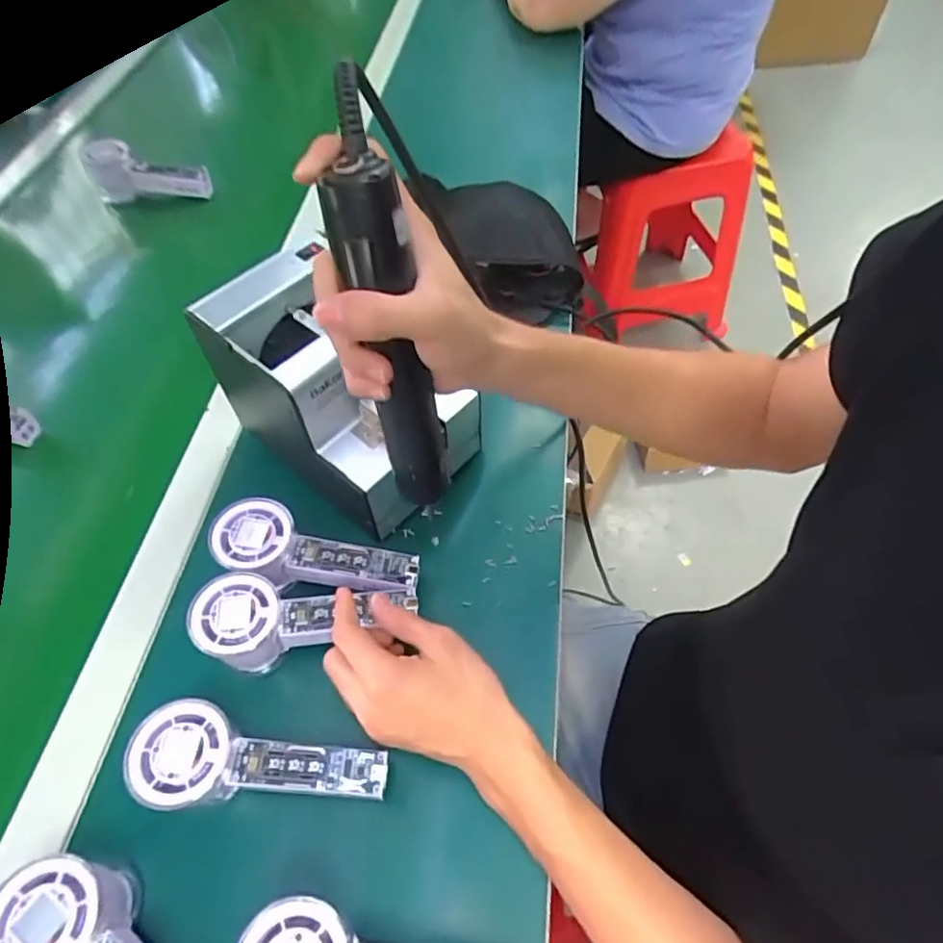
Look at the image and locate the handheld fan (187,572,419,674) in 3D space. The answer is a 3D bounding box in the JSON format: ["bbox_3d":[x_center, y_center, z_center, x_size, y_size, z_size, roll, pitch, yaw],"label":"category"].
[{"bbox_3d":[-0.116,0.102,0.425,0.146,0.037,0.057,2,53,-17],"label":"handheld fan"}]

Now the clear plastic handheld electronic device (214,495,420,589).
[{"bbox_3d":[-0.114,0.063,0.448,0.149,0.040,0.054,14,56,-3],"label":"clear plastic handheld electronic device"}]

